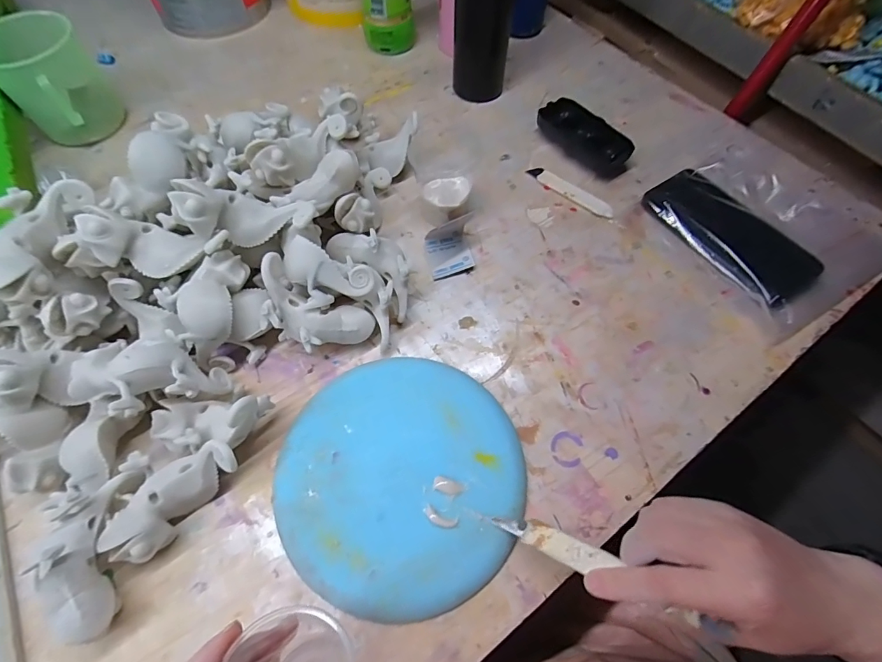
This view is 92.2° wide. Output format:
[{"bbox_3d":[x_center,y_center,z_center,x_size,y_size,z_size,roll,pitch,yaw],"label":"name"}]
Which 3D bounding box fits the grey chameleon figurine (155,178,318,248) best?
[{"bbox_3d":[-0.157,-0.092,0.334,0.101,0.039,0.035,-2,60,-28],"label":"grey chameleon figurine"}]

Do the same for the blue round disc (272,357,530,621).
[{"bbox_3d":[-0.028,0.105,0.319,0.175,0.018,0.174,1,63,-1],"label":"blue round disc"}]

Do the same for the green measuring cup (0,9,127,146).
[{"bbox_3d":[-0.420,-0.271,0.466,0.093,0.097,0.112,-35,69,-18],"label":"green measuring cup"}]

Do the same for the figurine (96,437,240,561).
[{"bbox_3d":[-0.186,0.114,0.295,0.098,0.049,0.044,-41,71,-20],"label":"figurine"}]

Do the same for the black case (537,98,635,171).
[{"bbox_3d":[0.159,-0.220,0.481,0.052,0.028,0.106,-30,67,-15],"label":"black case"}]

